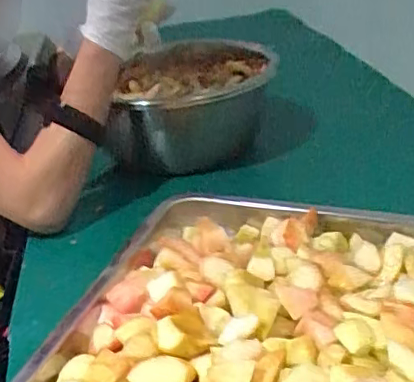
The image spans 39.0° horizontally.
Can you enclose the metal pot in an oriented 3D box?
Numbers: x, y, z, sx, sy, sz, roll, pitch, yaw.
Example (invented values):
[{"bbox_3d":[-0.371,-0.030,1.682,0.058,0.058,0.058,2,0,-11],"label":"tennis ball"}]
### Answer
[{"bbox_3d":[-0.011,-0.123,0.846,0.201,0.127,0.270,-3,30,5],"label":"metal pot"}]

